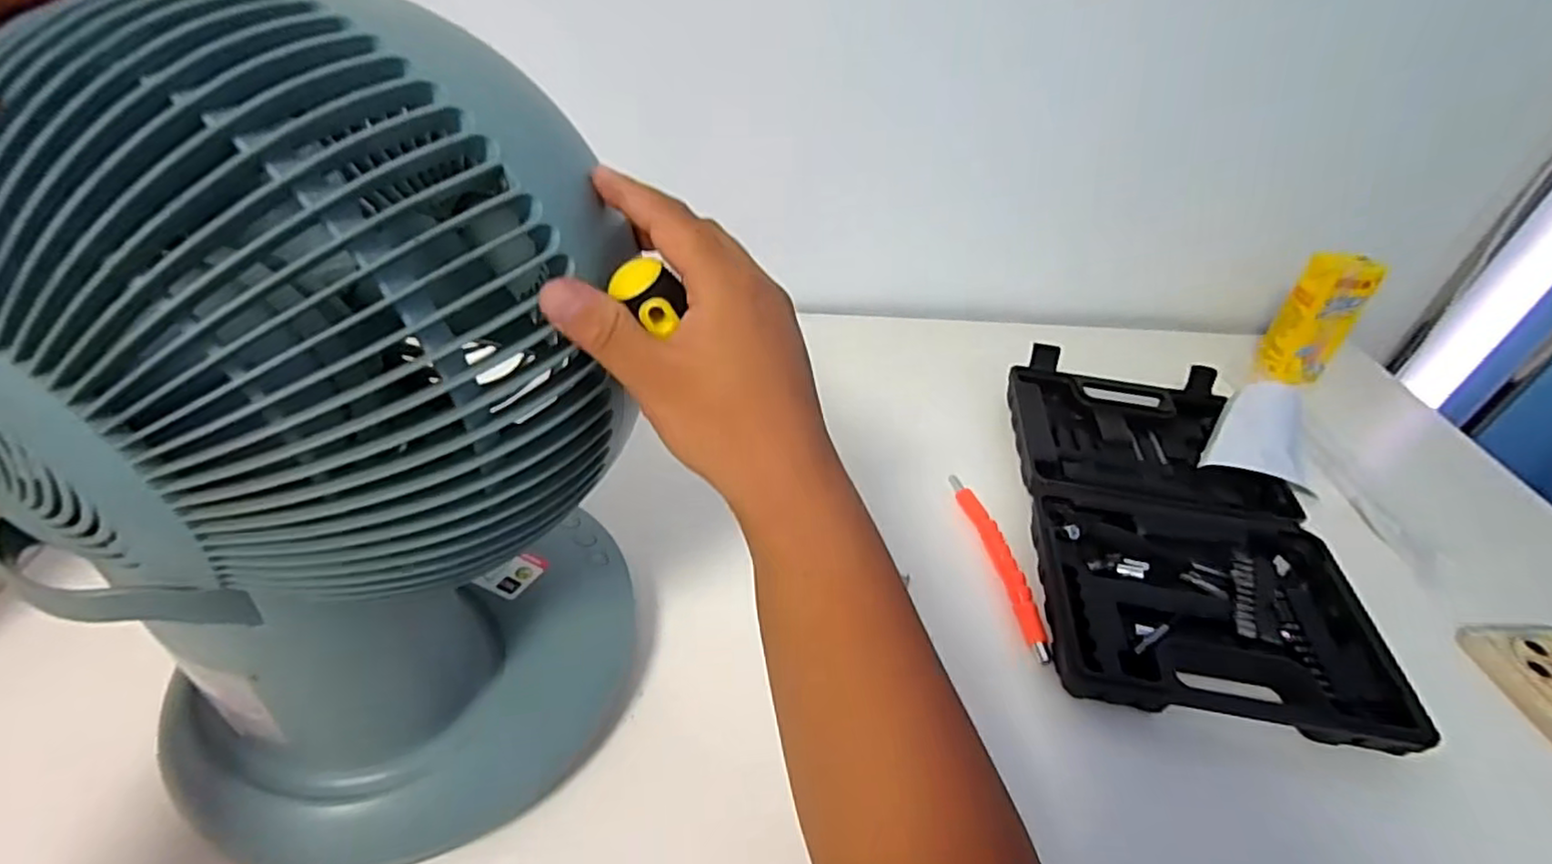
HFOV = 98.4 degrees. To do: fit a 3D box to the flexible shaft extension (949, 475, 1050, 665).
[{"bbox_3d":[0.164,0.090,0.488,0.017,0.013,0.164,-2,41,-9],"label":"flexible shaft extension"}]

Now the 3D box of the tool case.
[{"bbox_3d":[0.299,0.059,0.517,0.204,0.034,0.337,9,41,4],"label":"tool case"}]

